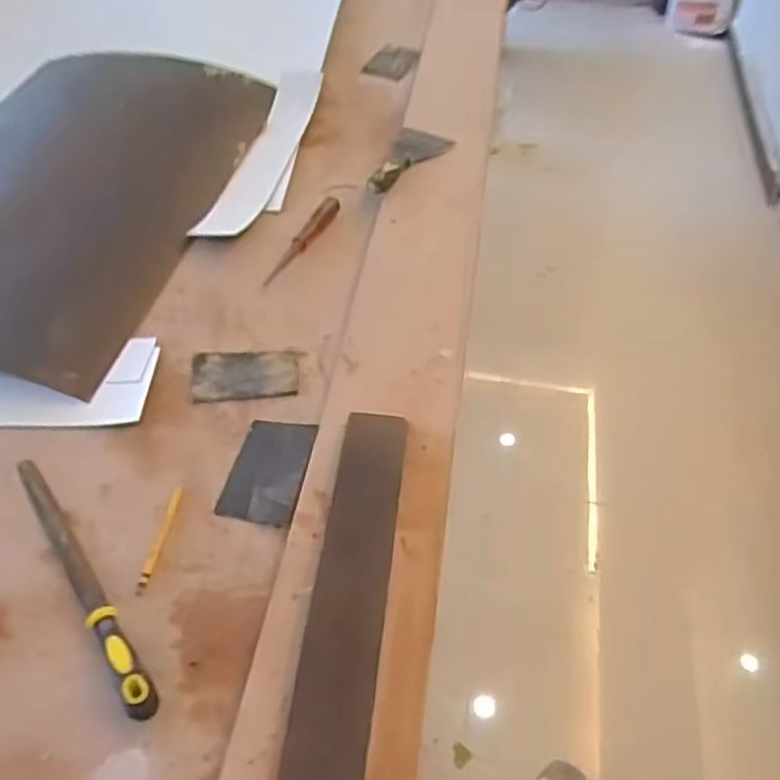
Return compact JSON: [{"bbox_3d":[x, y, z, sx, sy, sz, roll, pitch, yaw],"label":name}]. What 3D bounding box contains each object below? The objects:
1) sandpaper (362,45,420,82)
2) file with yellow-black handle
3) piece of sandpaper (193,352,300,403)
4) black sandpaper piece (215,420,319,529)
[{"bbox_3d":[0.007,-0.630,1.413,0.077,0.007,0.125,21,53,15],"label":"sandpaper"},{"bbox_3d":[-0.277,0.158,0.654,0.023,0.026,0.300,-27,54,-24],"label":"file with yellow-black handle"},{"bbox_3d":[-0.163,-0.019,0.836,0.116,0.006,0.076,-4,48,-6],"label":"piece of sandpaper"},{"bbox_3d":[-0.120,0.081,0.747,0.079,0.008,0.120,3,48,15],"label":"black sandpaper piece"}]

